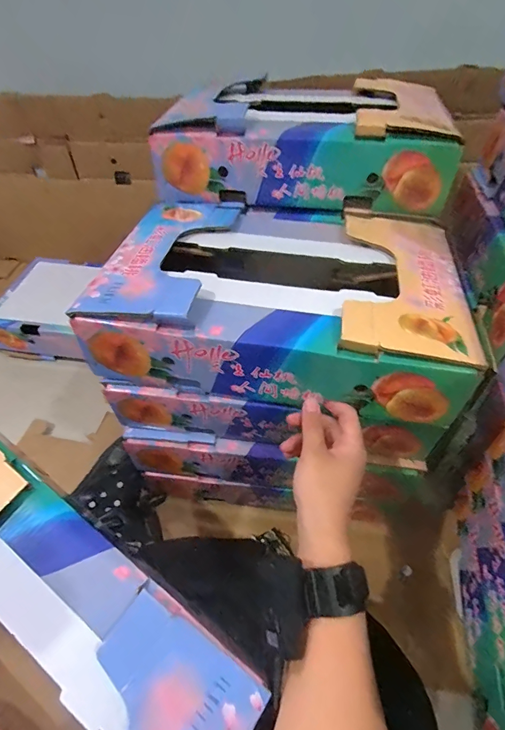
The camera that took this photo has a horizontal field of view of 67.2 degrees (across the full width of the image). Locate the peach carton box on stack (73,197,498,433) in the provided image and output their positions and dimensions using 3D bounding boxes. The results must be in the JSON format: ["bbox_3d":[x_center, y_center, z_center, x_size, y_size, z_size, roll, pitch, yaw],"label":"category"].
[{"bbox_3d":[0.036,-0.095,0.470,0.378,0.106,0.278,7,48,8],"label":"peach carton box on stack"}]

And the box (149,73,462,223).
[{"bbox_3d":[0.082,-0.333,0.568,0.387,0.106,0.254,8,48,9],"label":"box"}]

